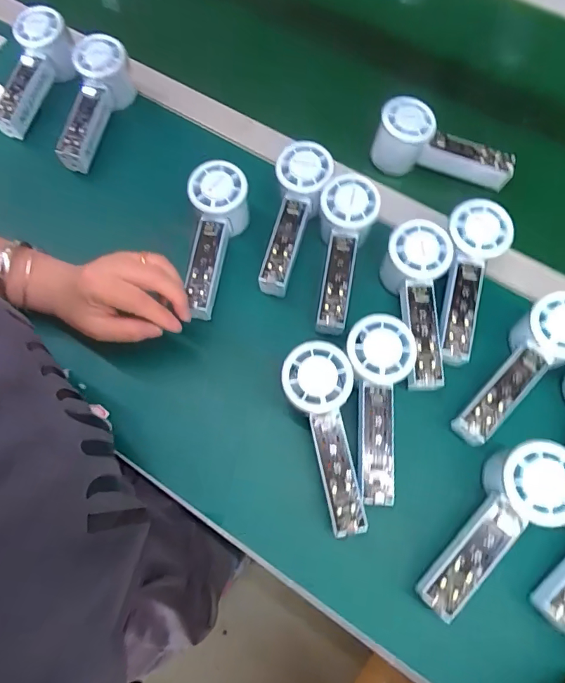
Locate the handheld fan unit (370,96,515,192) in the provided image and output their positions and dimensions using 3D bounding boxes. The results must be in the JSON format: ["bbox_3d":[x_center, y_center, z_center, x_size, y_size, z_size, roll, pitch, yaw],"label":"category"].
[{"bbox_3d":[0.177,-0.214,0.500,0.152,0.062,0.047,16,70,-5],"label":"handheld fan unit"}]

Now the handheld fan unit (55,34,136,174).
[{"bbox_3d":[-0.217,-0.269,0.512,0.053,0.044,0.149,17,88,8],"label":"handheld fan unit"}]

